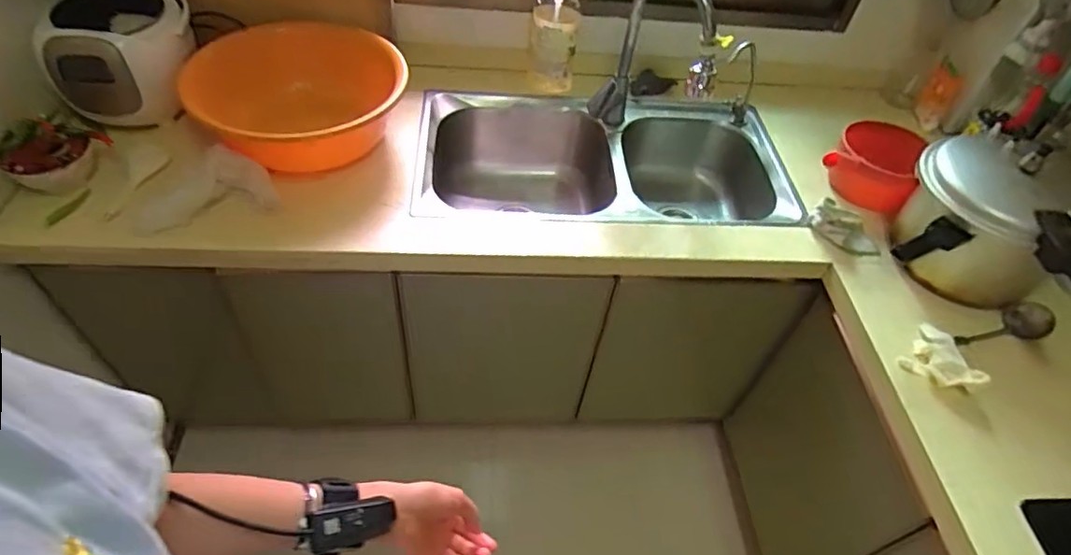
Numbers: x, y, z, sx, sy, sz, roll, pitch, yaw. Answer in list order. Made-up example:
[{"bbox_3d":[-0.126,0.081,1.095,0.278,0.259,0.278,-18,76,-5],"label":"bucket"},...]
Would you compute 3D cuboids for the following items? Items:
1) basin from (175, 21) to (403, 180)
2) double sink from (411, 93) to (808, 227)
[{"bbox_3d":[-0.430,-0.326,1.068,0.351,0.135,0.337,2,50,-4],"label":"basin"},{"bbox_3d":[0.141,-0.187,1.255,0.738,0.222,0.378,0,50,-6],"label":"double sink"}]

